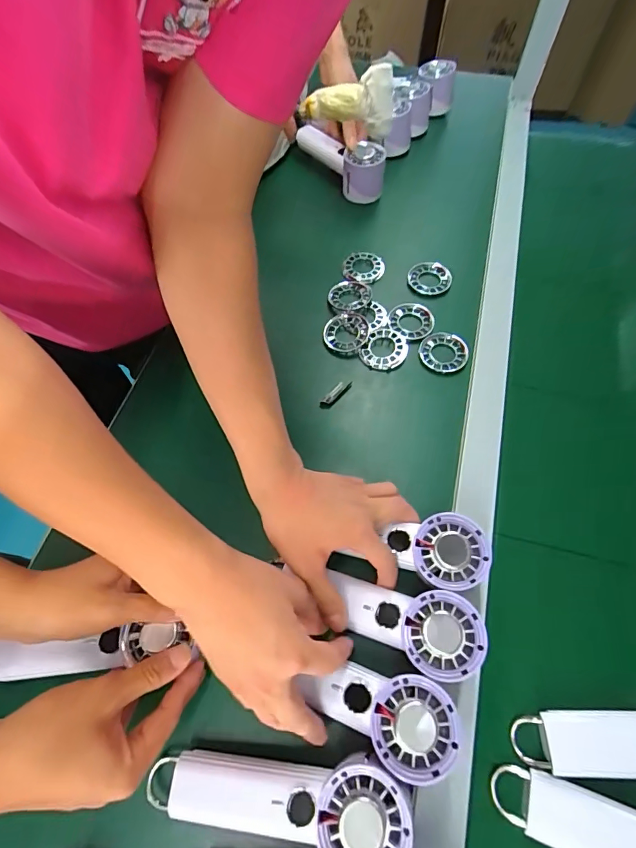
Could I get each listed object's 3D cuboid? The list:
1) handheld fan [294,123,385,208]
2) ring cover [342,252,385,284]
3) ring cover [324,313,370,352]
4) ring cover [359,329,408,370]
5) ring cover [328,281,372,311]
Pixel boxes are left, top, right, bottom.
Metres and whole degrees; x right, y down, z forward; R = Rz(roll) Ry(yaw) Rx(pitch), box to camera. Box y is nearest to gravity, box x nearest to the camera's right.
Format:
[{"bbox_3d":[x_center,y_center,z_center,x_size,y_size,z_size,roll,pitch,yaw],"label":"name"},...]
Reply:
[{"bbox_3d":[0.036,-0.456,0.719,0.064,0.064,0.195,-32,66,-15],"label":"handheld fan"},{"bbox_3d":[0.064,-0.234,0.624,0.057,0.015,0.060,-23,64,-11],"label":"ring cover"},{"bbox_3d":[0.039,-0.124,0.559,0.057,0.015,0.062,12,62,7],"label":"ring cover"},{"bbox_3d":[0.086,-0.096,0.542,0.054,0.012,0.057,29,66,15],"label":"ring cover"},{"bbox_3d":[0.044,-0.181,0.592,0.059,0.010,0.052,-20,63,-10],"label":"ring cover"}]

